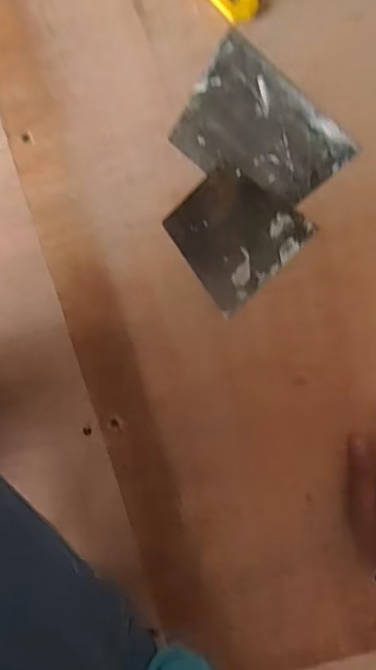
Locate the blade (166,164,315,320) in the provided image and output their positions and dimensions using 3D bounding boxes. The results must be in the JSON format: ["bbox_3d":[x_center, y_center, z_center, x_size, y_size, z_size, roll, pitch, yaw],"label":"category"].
[{"bbox_3d":[0.039,-0.085,0.482,0.096,0.005,0.101,44,94,-8],"label":"blade"}]

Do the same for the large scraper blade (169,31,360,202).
[{"bbox_3d":[0.060,-0.163,0.471,0.132,0.004,0.095,38,95,-7],"label":"large scraper blade"}]

